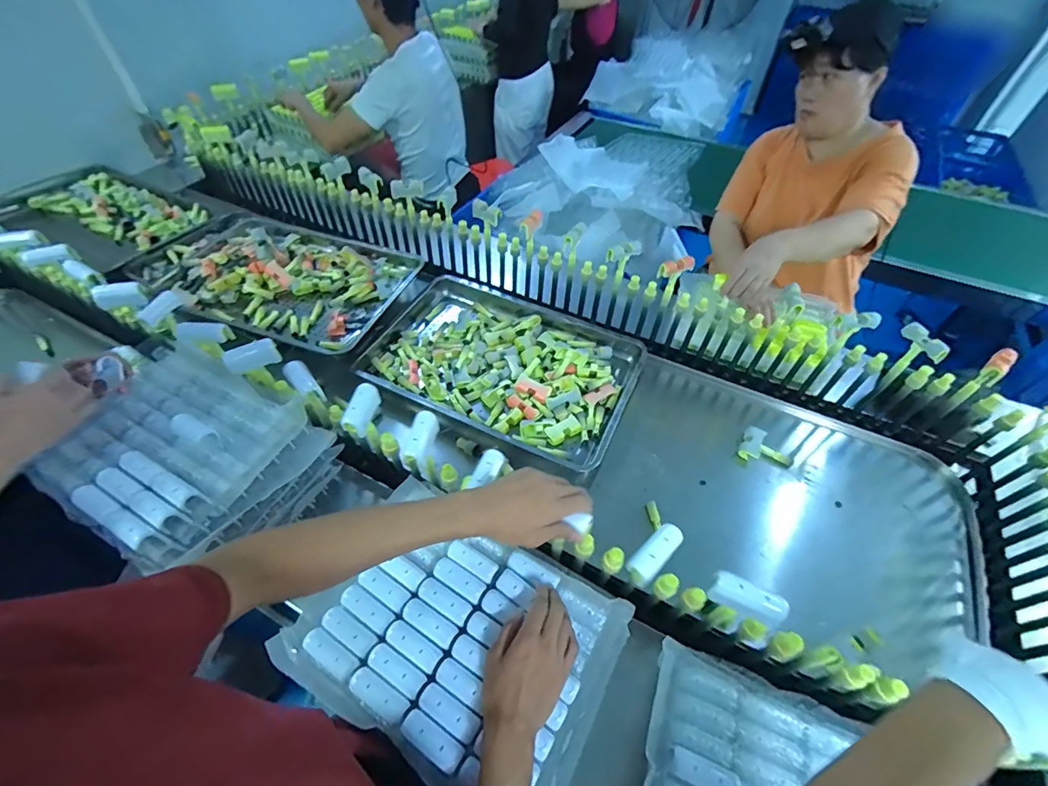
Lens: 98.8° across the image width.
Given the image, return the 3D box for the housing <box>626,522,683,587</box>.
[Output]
[{"bbox_3d":[0.160,0.196,0.548,0.081,0.030,0.031,-34,60,-26],"label":"housing"}]

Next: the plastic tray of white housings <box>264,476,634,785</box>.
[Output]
[{"bbox_3d":[-0.079,0.319,0.586,0.366,0.044,0.276,24,54,16],"label":"plastic tray of white housings"}]

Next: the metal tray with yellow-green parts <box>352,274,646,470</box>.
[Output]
[{"bbox_3d":[-0.039,-0.078,1.056,0.578,0.049,0.405,22,54,14],"label":"metal tray with yellow-green parts"}]

